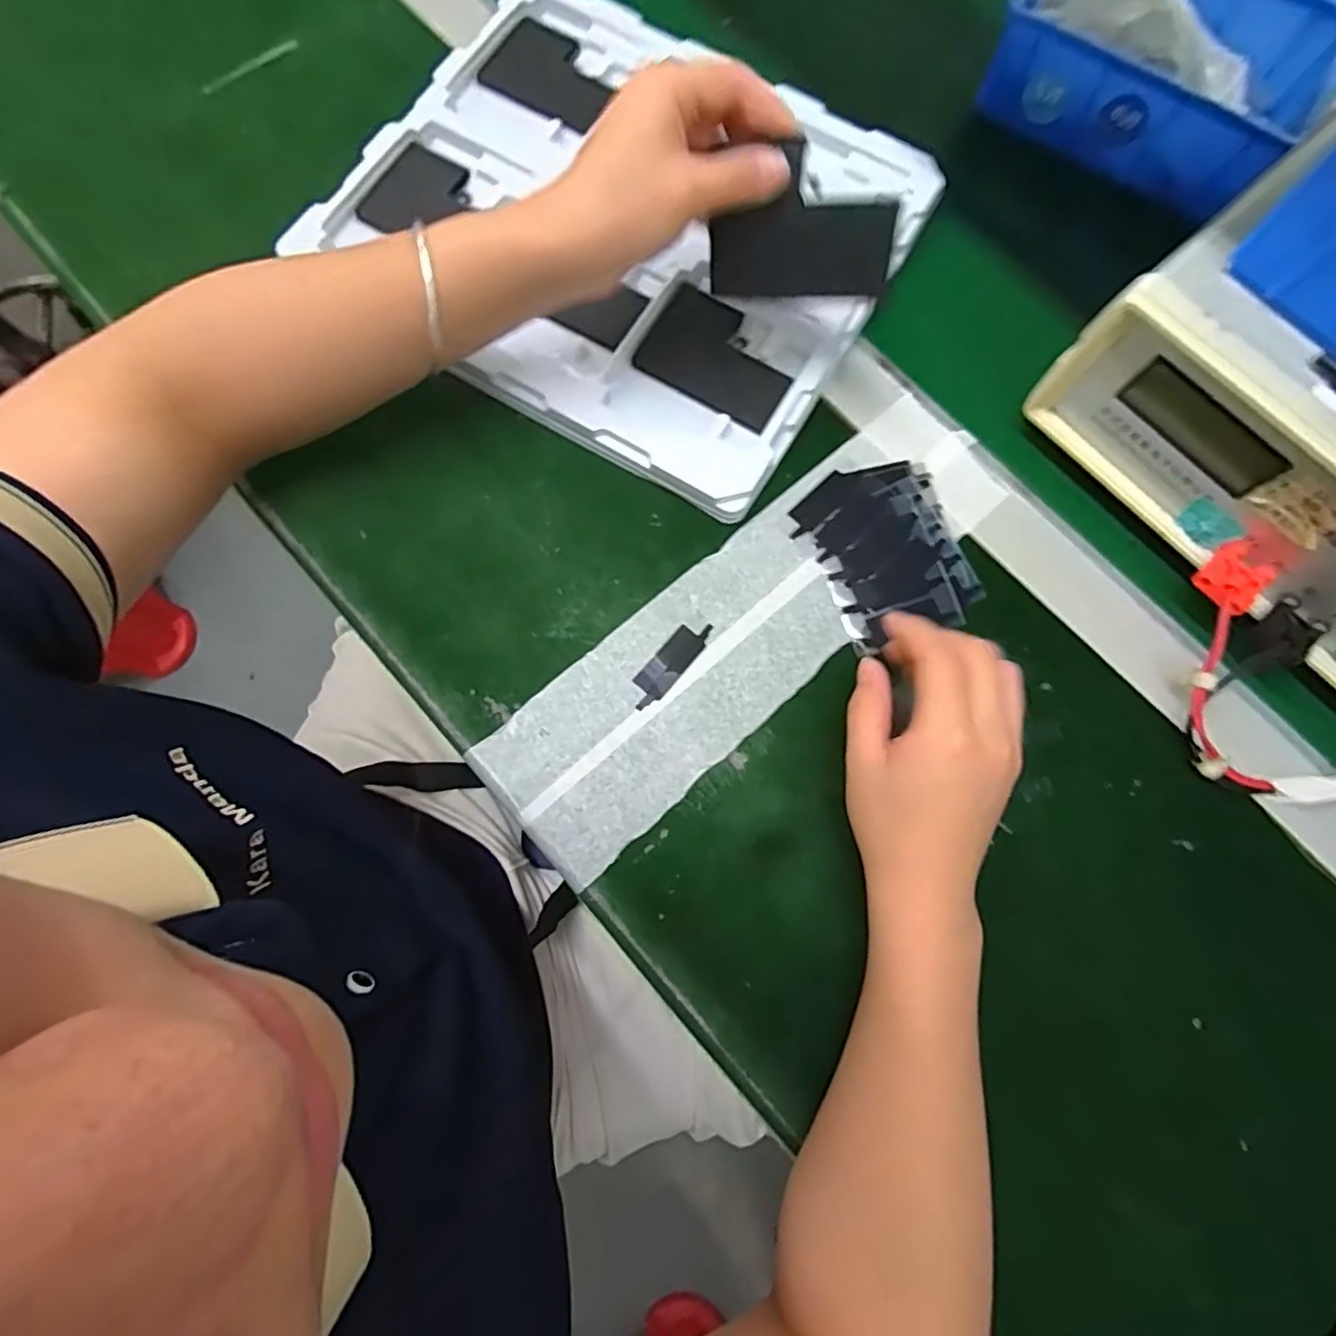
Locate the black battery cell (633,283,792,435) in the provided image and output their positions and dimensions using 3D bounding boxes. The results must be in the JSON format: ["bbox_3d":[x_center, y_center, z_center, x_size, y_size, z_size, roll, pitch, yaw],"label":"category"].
[{"bbox_3d":[0.032,-0.188,0.385,0.091,0.008,0.066,32,77,5],"label":"black battery cell"}]

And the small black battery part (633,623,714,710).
[{"bbox_3d":[0.001,-0.003,0.346,0.018,0.004,0.058,39,79,6],"label":"small black battery part"}]

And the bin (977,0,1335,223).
[{"bbox_3d":[0.328,-0.406,0.428,0.203,0.066,0.143,34,78,5],"label":"bin"}]

